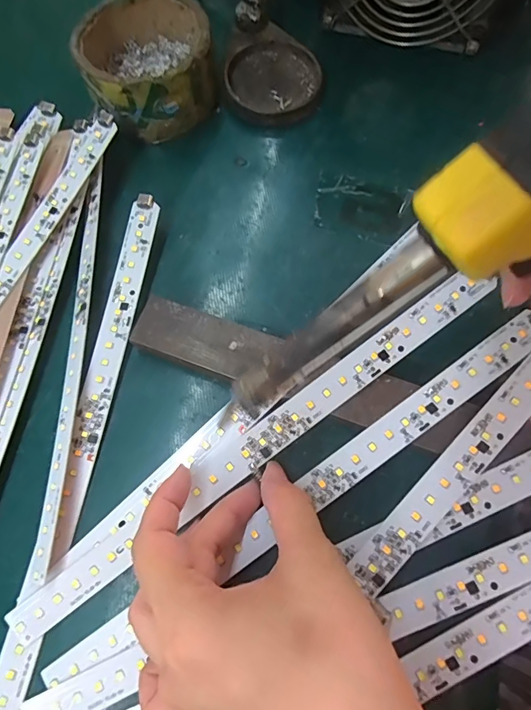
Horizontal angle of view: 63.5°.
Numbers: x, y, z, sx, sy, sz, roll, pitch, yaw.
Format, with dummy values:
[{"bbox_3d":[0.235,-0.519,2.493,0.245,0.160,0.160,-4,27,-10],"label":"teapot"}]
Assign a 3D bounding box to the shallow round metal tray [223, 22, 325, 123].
[{"bbox_3d":[0.004,-0.192,0.297,0.063,0.017,0.076,-18,71,-4],"label":"shallow round metal tray"}]

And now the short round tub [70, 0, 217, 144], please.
[{"bbox_3d":[-0.079,-0.193,0.287,0.081,0.042,0.081,-1,71,2],"label":"short round tub"}]

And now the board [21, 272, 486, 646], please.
[{"bbox_3d":[-0.002,0.043,0.211,0.273,0.008,0.023,-37,73,-4],"label":"board"}]

